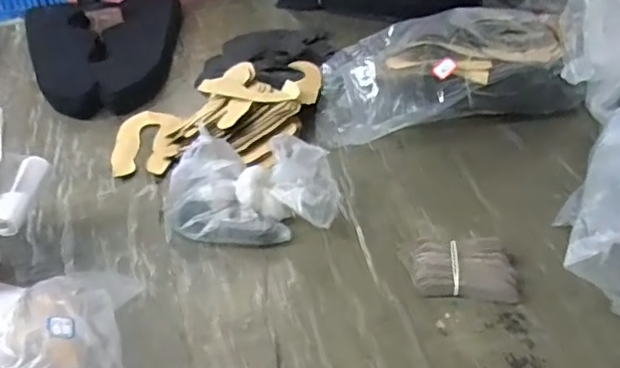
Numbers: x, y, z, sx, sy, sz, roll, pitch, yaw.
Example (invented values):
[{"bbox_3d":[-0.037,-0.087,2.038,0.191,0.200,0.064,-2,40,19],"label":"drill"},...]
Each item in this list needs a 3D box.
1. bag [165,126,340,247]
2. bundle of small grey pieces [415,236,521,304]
[{"bbox_3d":[-0.062,0.005,0.629,0.185,0.085,0.084,0,39,3],"label":"bag"},{"bbox_3d":[0.146,0.080,0.570,0.091,0.025,0.060,1,39,4],"label":"bundle of small grey pieces"}]

